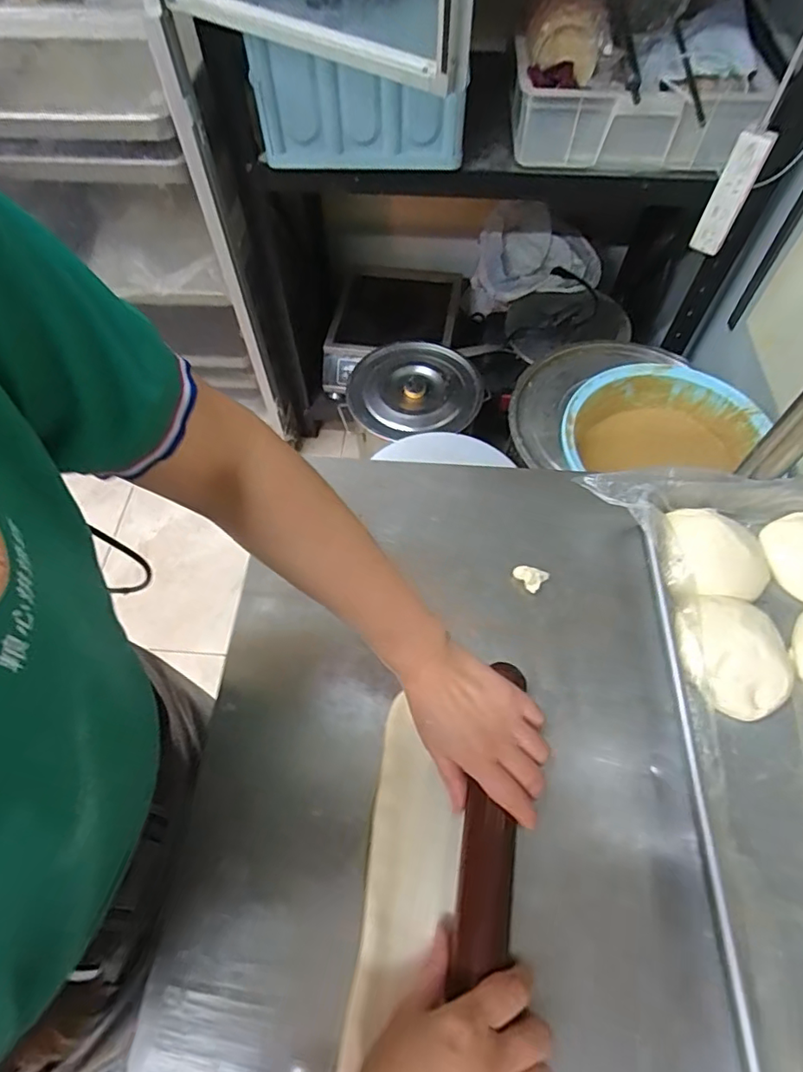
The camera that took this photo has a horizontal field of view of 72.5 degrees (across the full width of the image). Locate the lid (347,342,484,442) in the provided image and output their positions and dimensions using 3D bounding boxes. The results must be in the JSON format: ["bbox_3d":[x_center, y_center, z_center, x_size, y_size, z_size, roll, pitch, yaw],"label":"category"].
[{"bbox_3d":[0.021,-0.349,1.282,0.331,0.075,0.281,16,62,9],"label":"lid"}]

